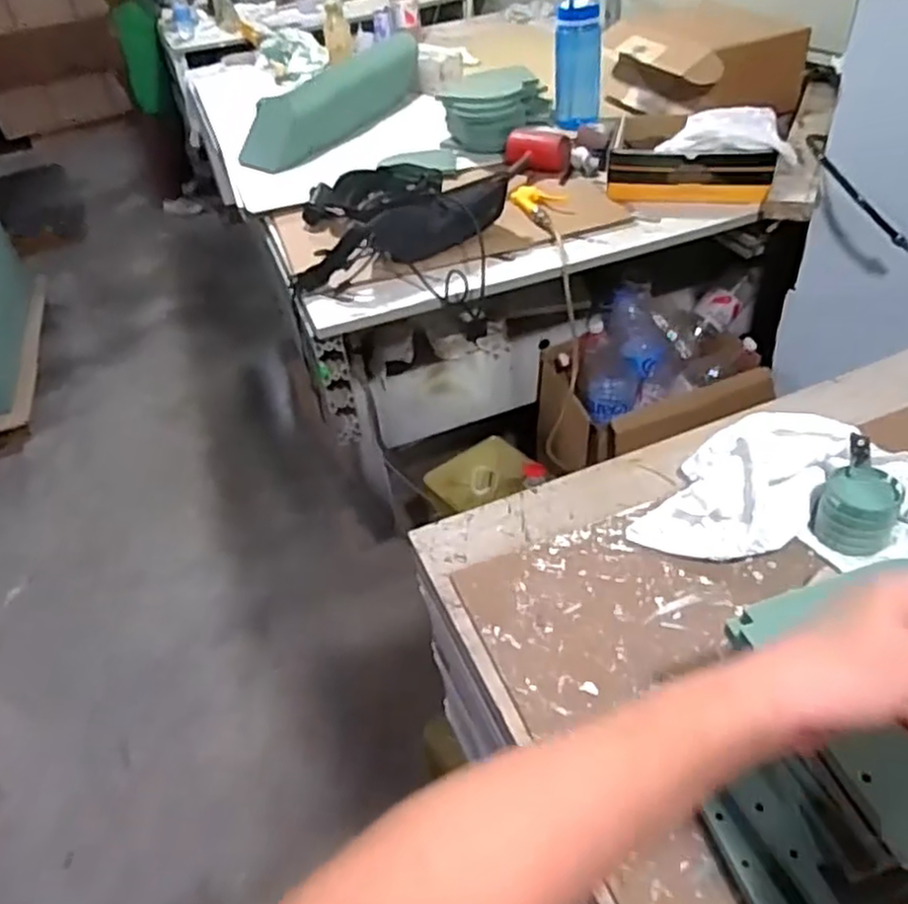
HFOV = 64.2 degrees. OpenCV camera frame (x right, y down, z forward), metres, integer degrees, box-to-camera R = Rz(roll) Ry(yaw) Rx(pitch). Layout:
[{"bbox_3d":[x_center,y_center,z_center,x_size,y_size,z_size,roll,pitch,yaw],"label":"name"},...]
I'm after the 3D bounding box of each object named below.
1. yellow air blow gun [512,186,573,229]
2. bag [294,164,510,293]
[{"bbox_3d":[0.175,-0.479,1.405,0.096,0.025,0.170,-19,42,-12],"label":"yellow air blow gun"},{"bbox_3d":[-0.104,-0.459,1.368,0.393,0.071,0.386,-8,41,-1],"label":"bag"}]

